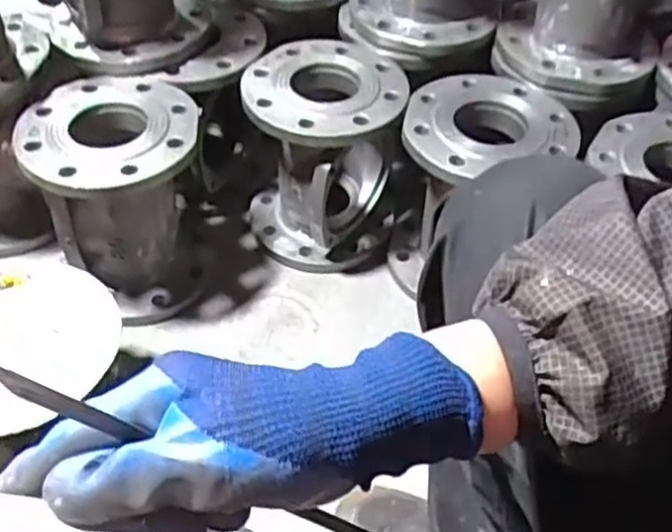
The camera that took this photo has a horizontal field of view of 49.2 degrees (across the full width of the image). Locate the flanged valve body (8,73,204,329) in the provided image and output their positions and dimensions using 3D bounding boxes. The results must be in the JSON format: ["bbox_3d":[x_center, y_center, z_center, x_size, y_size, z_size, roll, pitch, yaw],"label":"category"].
[{"bbox_3d":[-0.253,-0.081,0.872,0.182,0.248,0.183,2,46,-2],"label":"flanged valve body"}]

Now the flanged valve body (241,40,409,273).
[{"bbox_3d":[-0.017,-0.131,0.962,0.194,0.246,0.184,-1,46,-4],"label":"flanged valve body"}]

